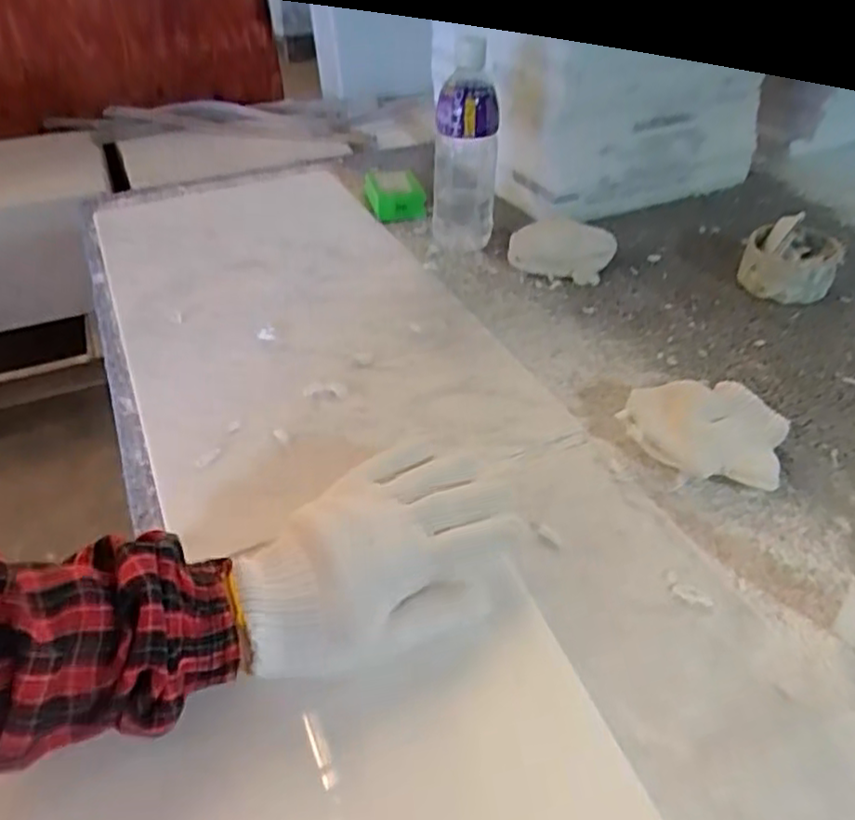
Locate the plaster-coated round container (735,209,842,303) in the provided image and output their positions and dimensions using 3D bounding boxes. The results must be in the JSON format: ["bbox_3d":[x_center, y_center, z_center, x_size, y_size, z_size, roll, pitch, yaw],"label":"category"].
[{"bbox_3d":[0.344,-0.144,0.658,0.085,0.058,0.081,1,40,-1],"label":"plaster-coated round container"}]

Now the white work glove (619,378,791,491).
[{"bbox_3d":[0.197,0.012,0.498,0.106,0.031,0.082,18,43,19],"label":"white work glove"}]

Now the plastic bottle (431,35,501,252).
[{"bbox_3d":[0.036,-0.246,0.672,0.062,0.200,0.062,3,40,3],"label":"plastic bottle"}]

